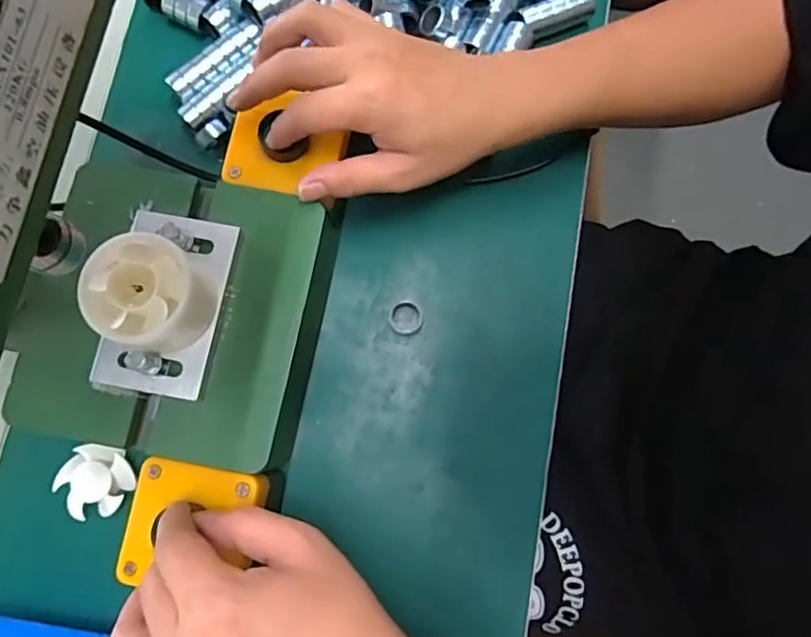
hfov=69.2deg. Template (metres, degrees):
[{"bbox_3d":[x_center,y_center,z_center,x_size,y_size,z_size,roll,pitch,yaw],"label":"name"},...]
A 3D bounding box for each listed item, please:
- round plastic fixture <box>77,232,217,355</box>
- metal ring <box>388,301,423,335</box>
[{"bbox_3d":[-0.133,-0.012,0.307,0.052,0.040,0.054,0,79,1],"label":"round plastic fixture"},{"bbox_3d":[0.001,-0.001,0.390,0.022,0.008,0.022,0,79,1],"label":"metal ring"}]

